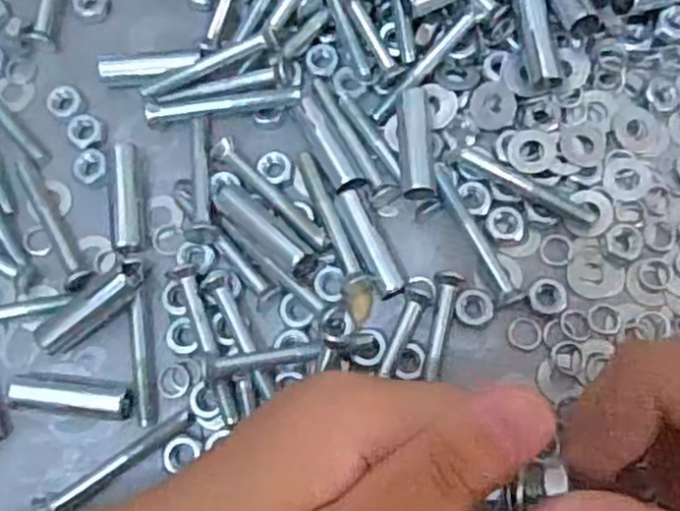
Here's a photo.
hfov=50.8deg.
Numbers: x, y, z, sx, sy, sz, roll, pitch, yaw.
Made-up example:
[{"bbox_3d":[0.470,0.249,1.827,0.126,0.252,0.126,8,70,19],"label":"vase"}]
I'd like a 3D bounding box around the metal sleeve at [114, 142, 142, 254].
[{"bbox_3d":[-0.076,-0.021,0.256,0.008,0.010,0.040,-6,74,0],"label":"metal sleeve"}]

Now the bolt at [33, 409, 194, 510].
[{"bbox_3d":[-0.072,0.067,0.231,0.055,0.007,0.009,-33,76,-8],"label":"bolt"}]

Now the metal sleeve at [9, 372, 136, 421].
[{"bbox_3d":[-0.090,0.047,0.241,0.042,0.008,0.012,6,74,3],"label":"metal sleeve"}]

